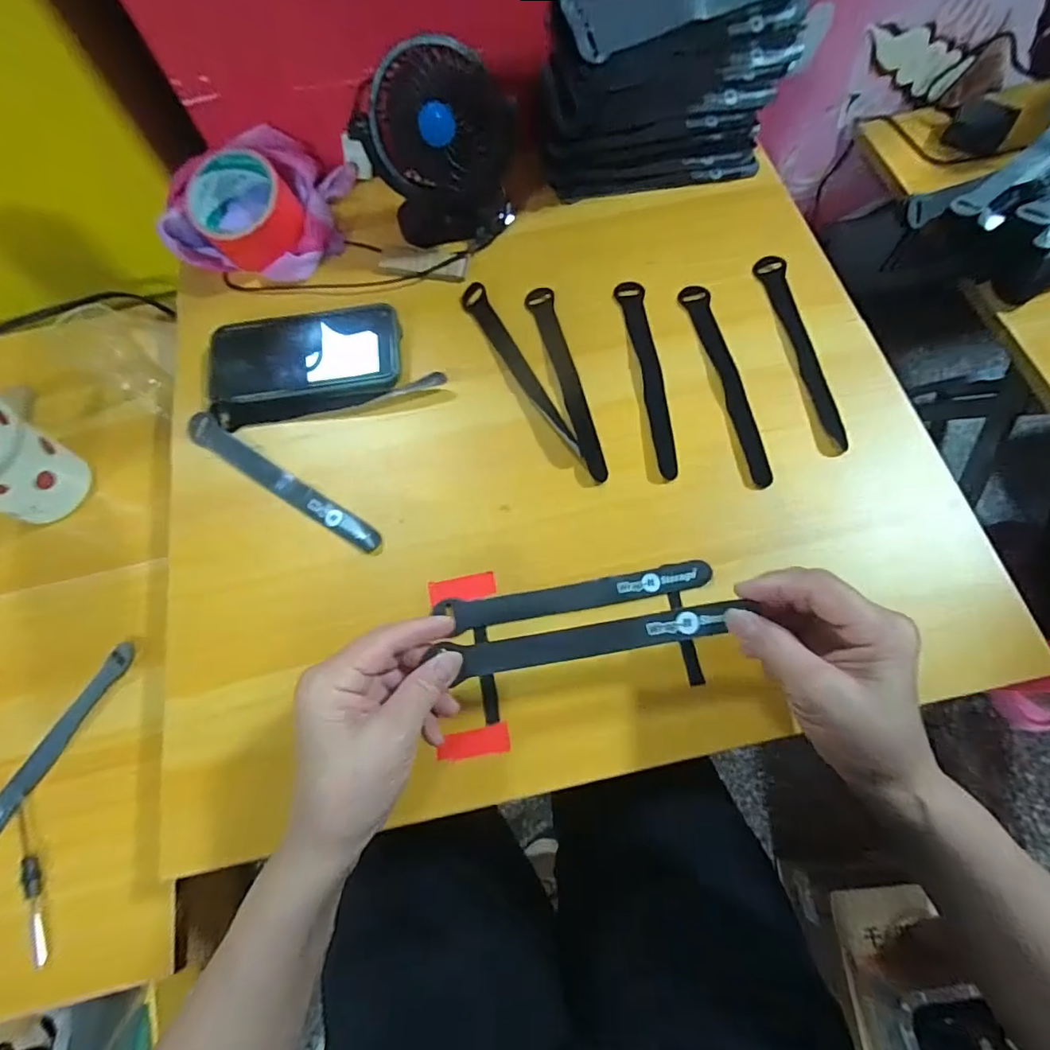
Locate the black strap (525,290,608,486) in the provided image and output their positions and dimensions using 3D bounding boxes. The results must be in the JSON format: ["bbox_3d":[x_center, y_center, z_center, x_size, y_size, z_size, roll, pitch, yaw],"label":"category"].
[{"bbox_3d":[0.034,-0.123,0.434,0.019,0.005,0.194,-13,69,-2],"label":"black strap"}]

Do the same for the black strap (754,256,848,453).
[{"bbox_3d":[0.228,-0.149,0.435,0.024,0.005,0.194,-7,68,5],"label":"black strap"}]

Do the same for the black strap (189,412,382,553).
[{"bbox_3d":[-0.194,-0.034,0.415,0.196,0.008,0.022,32,74,14],"label":"black strap"}]

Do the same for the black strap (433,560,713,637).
[{"bbox_3d":[0.035,0.051,0.374,0.192,0.008,0.020,-10,70,0],"label":"black strap"}]

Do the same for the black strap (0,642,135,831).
[{"bbox_3d":[-0.362,0.177,0.387,0.020,0.006,0.191,26,72,12],"label":"black strap"}]

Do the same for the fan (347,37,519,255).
[{"bbox_3d":[-0.071,-0.312,0.442,0.123,0.127,0.063,-13,69,-2],"label":"fan"}]

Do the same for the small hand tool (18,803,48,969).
[{"bbox_3d":[-0.340,0.246,0.360,0.009,0.006,0.103,-24,71,-7],"label":"small hand tool"}]

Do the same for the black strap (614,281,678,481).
[{"bbox_3d":[0.101,-0.127,0.432,0.023,0.004,0.193,-5,69,1],"label":"black strap"}]

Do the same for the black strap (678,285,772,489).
[{"bbox_3d":[0.165,-0.121,0.426,0.022,0.004,0.194,-11,69,-1],"label":"black strap"}]

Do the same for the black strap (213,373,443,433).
[{"bbox_3d":[-0.162,-0.107,0.436,0.188,0.008,0.022,-12,69,-2],"label":"black strap"}]

